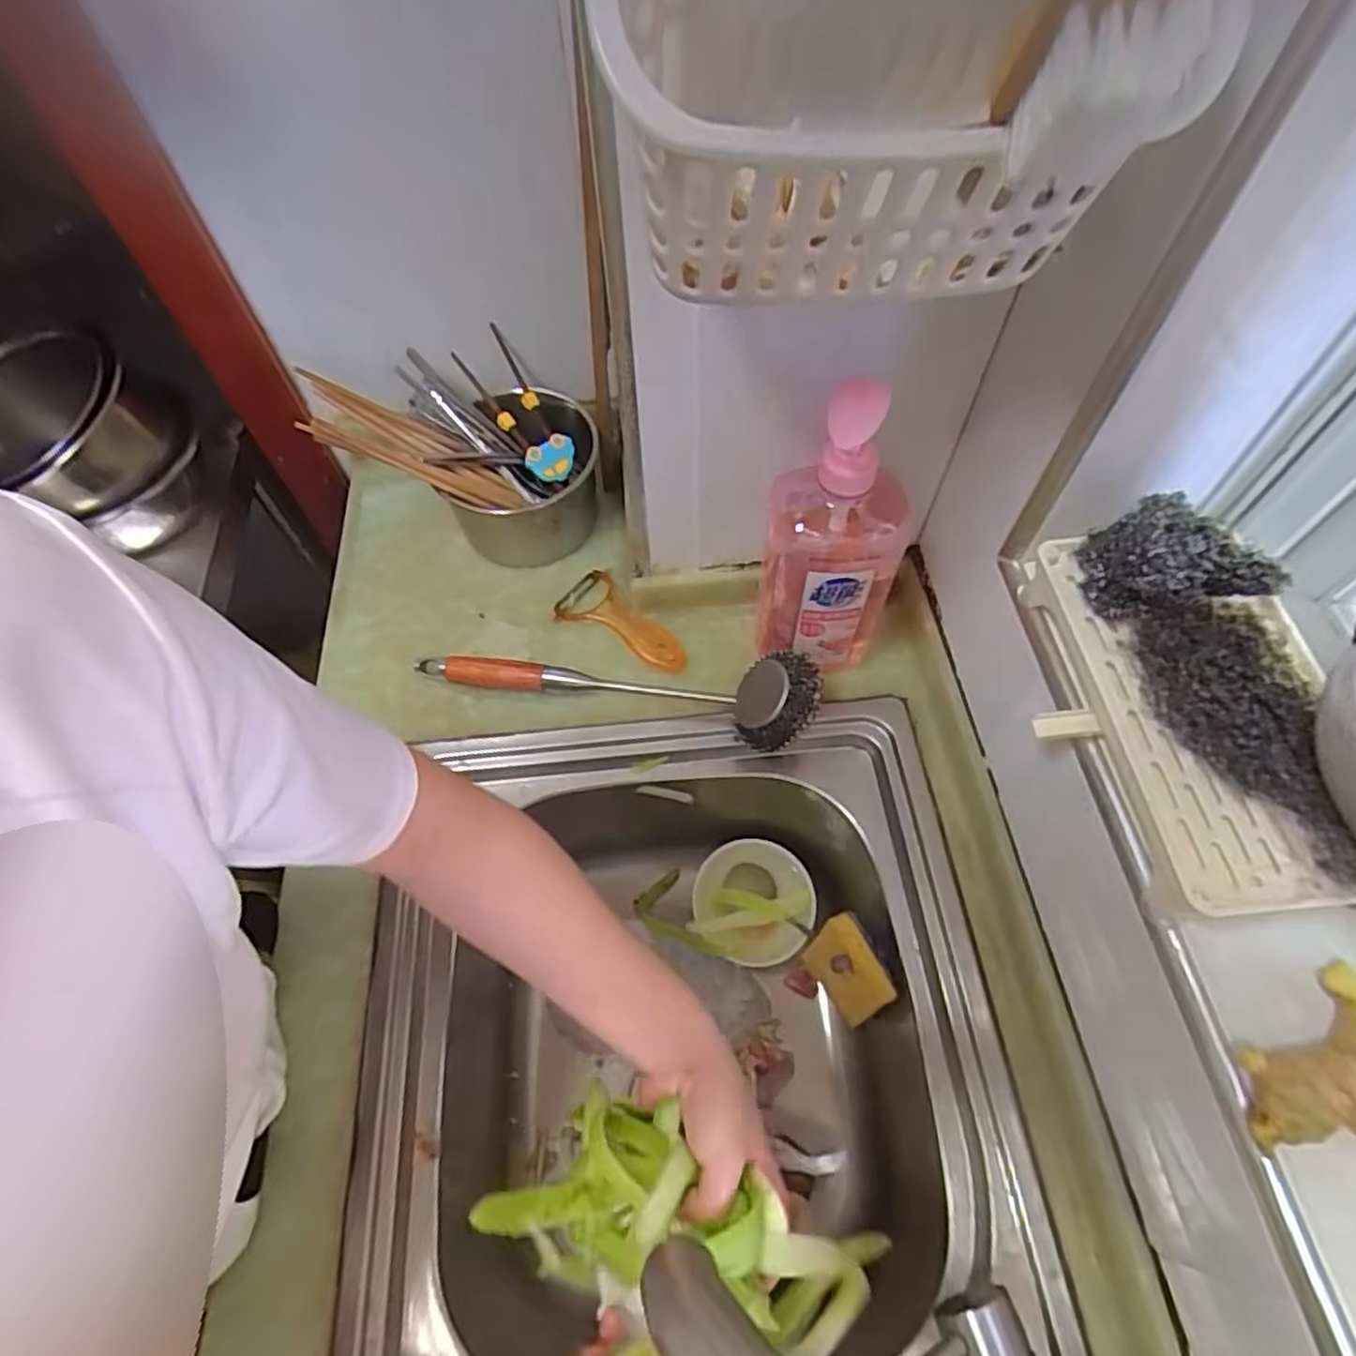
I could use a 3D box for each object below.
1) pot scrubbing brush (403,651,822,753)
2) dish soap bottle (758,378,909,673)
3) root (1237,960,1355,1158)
[{"bbox_3d":[-0.055,-0.002,0.597,0.332,0.069,0.075,9,61,7],"label":"pot scrubbing brush"},{"bbox_3d":[0.112,-0.096,0.523,0.092,0.260,0.073,10,61,8],"label":"dish soap bottle"},{"bbox_3d":[0.277,0.166,0.321,0.074,0.031,0.070,-2,60,1],"label":"root"}]

